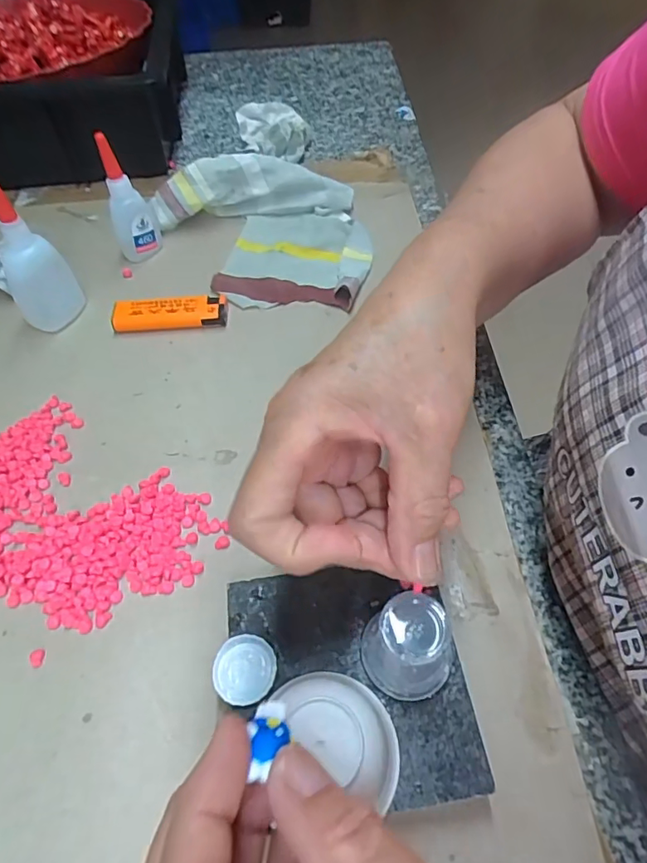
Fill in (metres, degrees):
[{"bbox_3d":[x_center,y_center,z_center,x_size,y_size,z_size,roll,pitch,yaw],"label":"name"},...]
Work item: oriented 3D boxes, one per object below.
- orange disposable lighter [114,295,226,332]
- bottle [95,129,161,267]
[{"bbox_3d":[-0.110,-0.084,0.372,0.081,0.017,0.021,-3,54,0],"label":"orange disposable lighter"},{"bbox_3d":[-0.148,-0.174,0.395,0.032,0.090,0.021,-19,56,-12],"label":"bottle"}]

